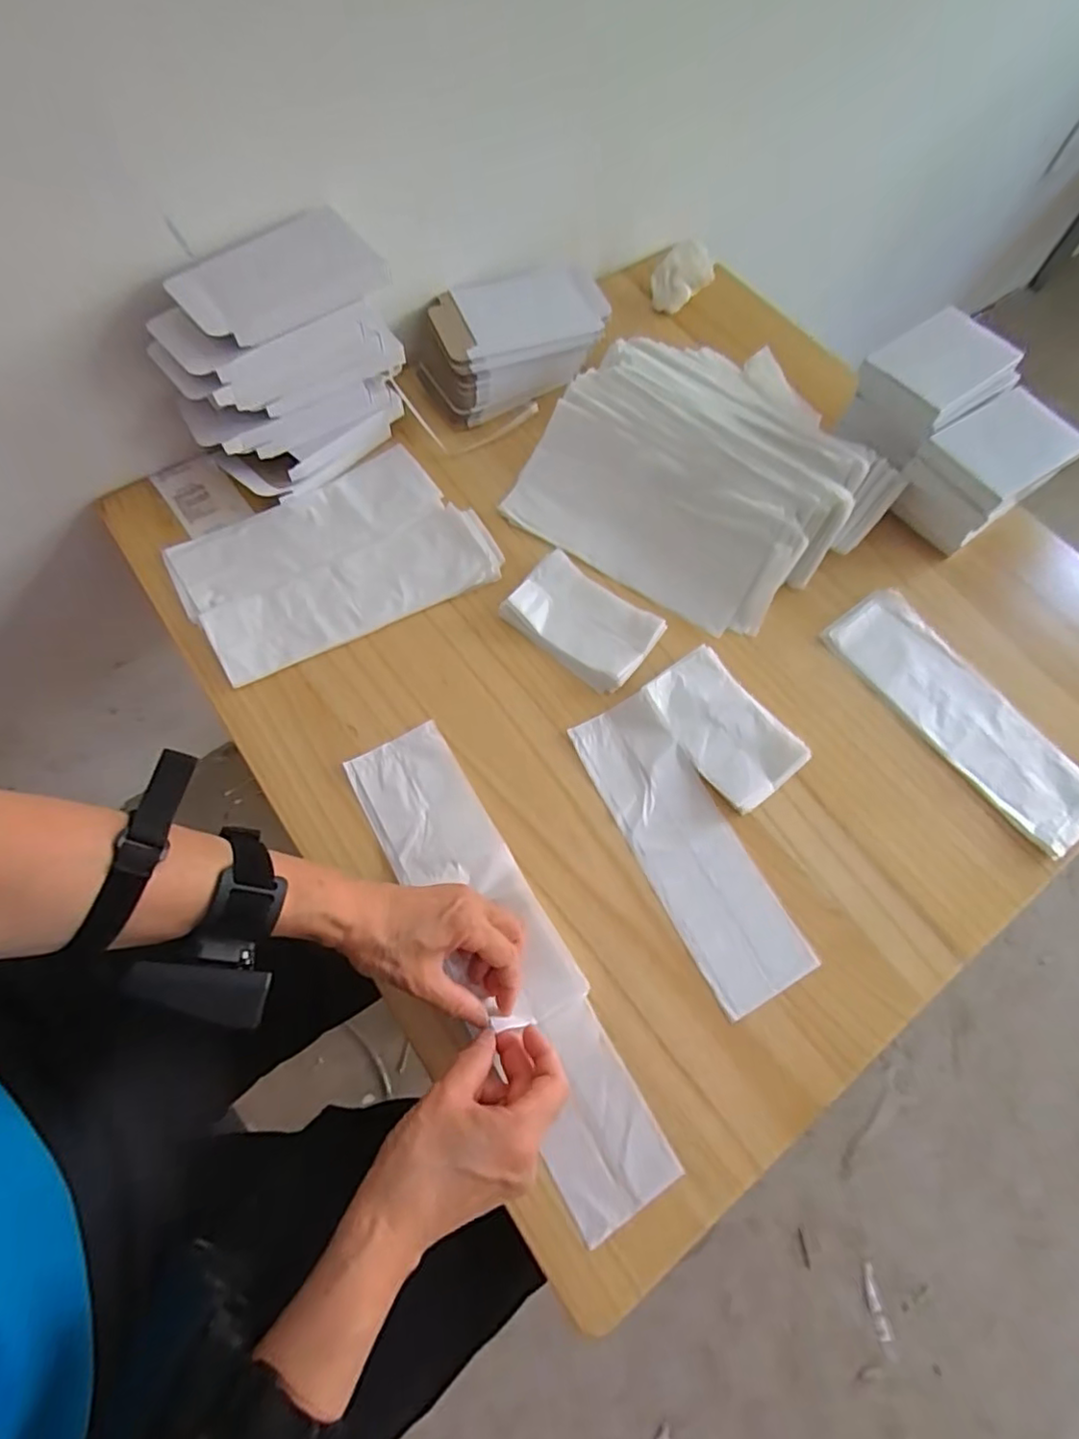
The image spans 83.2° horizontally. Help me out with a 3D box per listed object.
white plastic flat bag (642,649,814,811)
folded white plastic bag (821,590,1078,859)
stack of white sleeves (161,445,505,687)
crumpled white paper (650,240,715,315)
[{"bbox_3d":[0.156,0.005,0.514,0.083,0.017,0.130,-35,71,-15],"label":"white plastic flat bag"},{"bbox_3d":[0.369,-0.007,0.529,0.087,0.011,0.251,-34,71,-14],"label":"folded white plastic bag"},{"bbox_3d":[-0.189,-0.150,0.565,0.264,0.012,0.168,-28,69,-12],"label":"stack of white sleeves"},{"bbox_3d":[0.164,-0.514,0.709,0.074,0.059,0.030,-30,46,22],"label":"crumpled white paper"}]

